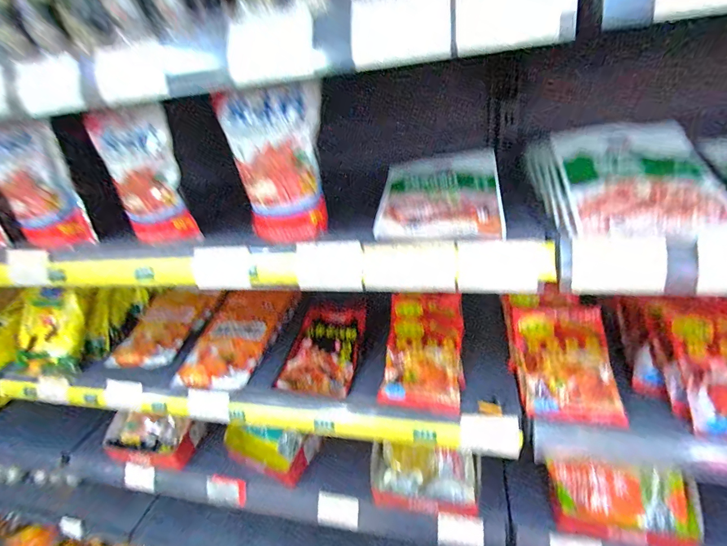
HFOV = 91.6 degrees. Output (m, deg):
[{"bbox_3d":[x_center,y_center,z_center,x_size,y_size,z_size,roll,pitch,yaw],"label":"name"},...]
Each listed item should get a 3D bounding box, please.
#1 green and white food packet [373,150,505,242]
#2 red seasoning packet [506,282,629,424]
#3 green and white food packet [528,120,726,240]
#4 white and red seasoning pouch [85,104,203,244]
[{"bbox_3d":[0.085,-0.092,0.397,0.126,0.012,0.164,1,44,14],"label":"green and white food packet"},{"bbox_3d":[0.253,0.101,0.461,0.116,0.018,0.171,-1,60,15],"label":"red seasoning packet"},{"bbox_3d":[0.264,-0.100,0.359,0.144,0.016,0.183,3,50,15],"label":"green and white food packet"},{"bbox_3d":[-0.255,-0.107,0.410,0.100,0.149,0.020,1,21,16],"label":"white and red seasoning pouch"}]

